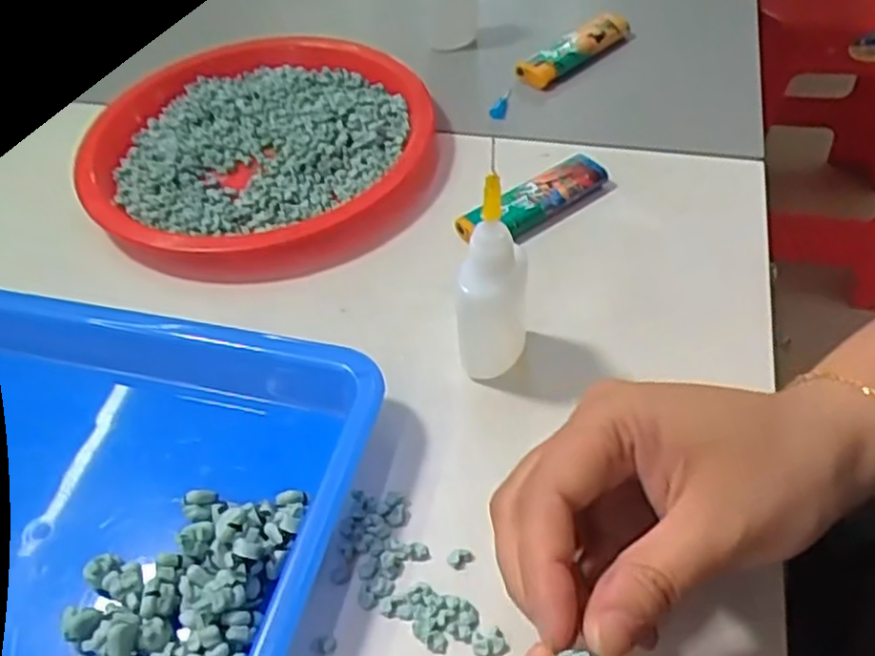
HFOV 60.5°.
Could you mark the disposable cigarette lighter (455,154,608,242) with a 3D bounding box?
[{"bbox_3d":[0.047,-0.062,0.361,0.079,0.014,0.022,-29,54,-20],"label":"disposable cigarette lighter"}]

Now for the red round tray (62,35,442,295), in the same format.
[{"bbox_3d":[-0.094,-0.097,0.399,0.175,0.020,0.182,-2,49,2],"label":"red round tray"}]

